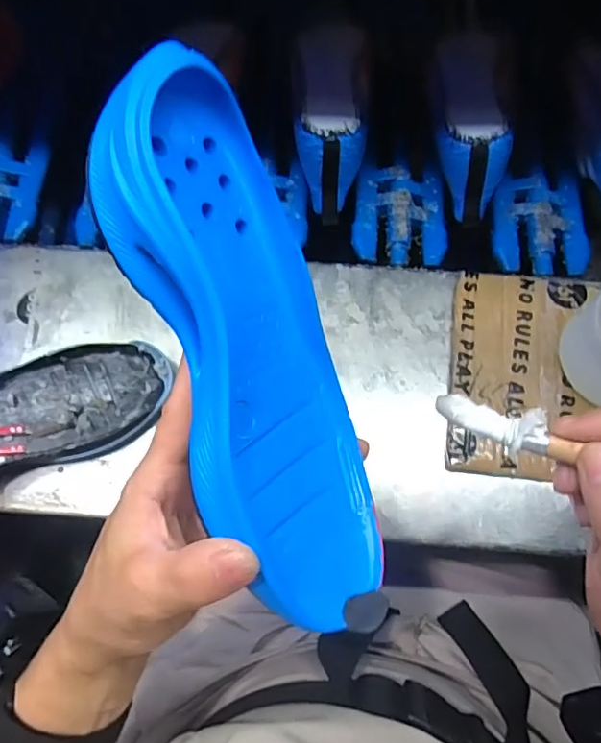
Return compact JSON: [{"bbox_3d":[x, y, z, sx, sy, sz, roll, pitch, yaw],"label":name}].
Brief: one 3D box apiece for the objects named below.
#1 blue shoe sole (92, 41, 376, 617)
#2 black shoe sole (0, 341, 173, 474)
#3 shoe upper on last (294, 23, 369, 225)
[{"bbox_3d":[-0.024,-0.012,0.249,0.048,0.102,0.250,-14,99,35],"label":"blue shoe sole"},{"bbox_3d":[-0.226,0.041,0.425,0.215,0.050,0.091,-23,73,-5],"label":"black shoe sole"},{"bbox_3d":[0.029,-0.242,0.530,0.070,0.091,0.195,3,73,3],"label":"shoe upper on last"}]

